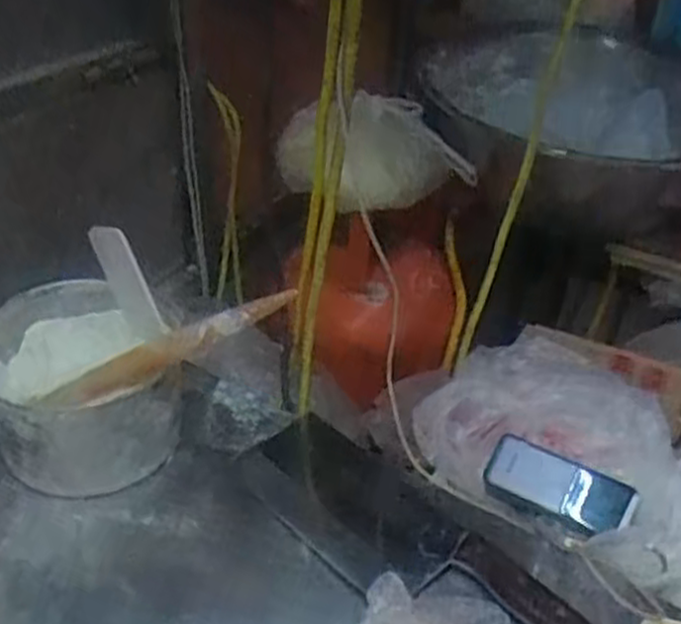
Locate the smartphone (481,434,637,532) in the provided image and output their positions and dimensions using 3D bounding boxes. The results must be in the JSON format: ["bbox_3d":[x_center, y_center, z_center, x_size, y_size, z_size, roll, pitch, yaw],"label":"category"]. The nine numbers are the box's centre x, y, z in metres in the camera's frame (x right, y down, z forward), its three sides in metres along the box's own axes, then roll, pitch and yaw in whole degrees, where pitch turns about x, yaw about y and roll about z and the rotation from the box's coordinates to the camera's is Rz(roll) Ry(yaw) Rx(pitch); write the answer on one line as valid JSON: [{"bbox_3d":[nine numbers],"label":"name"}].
[{"bbox_3d":[0.199,0.156,0.715,0.128,0.013,0.055,22,68,19],"label":"smartphone"}]

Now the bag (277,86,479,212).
[{"bbox_3d":[0.046,-0.207,1.033,0.264,0.128,0.102,7,36,5],"label":"bag"}]

